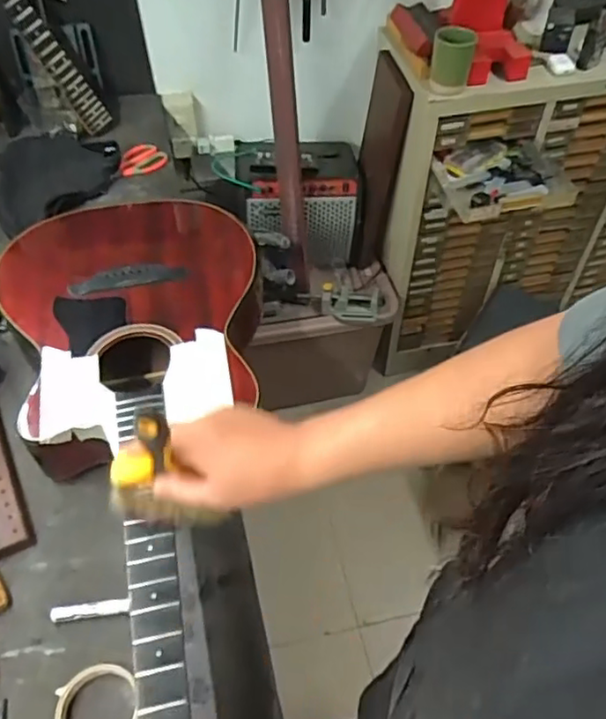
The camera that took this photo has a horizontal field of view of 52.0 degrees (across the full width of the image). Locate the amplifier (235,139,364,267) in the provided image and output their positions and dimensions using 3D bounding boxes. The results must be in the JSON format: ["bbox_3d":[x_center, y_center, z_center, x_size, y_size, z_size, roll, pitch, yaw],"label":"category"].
[{"bbox_3d":[-0.008,-0.407,1.590,0.301,0.276,0.207,-2,51,-2],"label":"amplifier"}]

